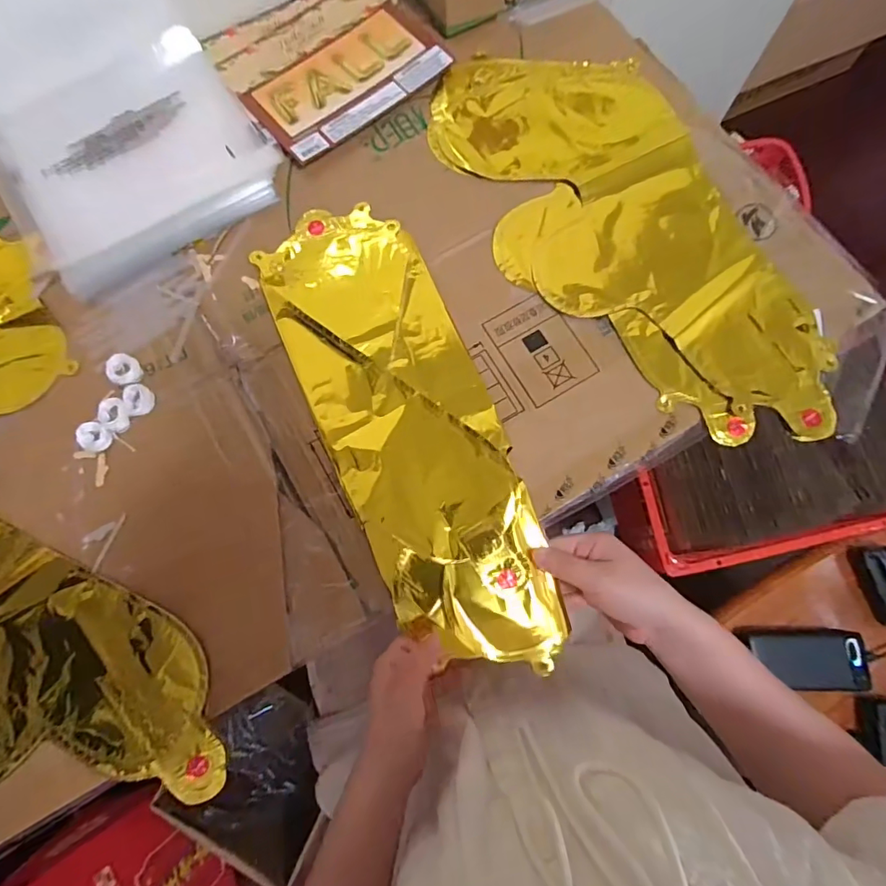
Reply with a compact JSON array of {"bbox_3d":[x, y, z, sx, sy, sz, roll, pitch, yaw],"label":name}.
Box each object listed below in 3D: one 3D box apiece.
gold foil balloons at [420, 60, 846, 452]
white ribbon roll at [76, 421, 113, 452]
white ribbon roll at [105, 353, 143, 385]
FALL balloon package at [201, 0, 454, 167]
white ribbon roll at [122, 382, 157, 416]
[{"bbox_3d":[0.164,-0.198,0.435,0.207,0.017,0.449,-31,78,-6],"label":"gold foil balloons"},{"bbox_3d":[-0.291,-0.006,0.403,0.026,0.005,0.024,0,76,2],"label":"white ribbon roll"},{"bbox_3d":[-0.275,-0.064,0.417,0.031,0.006,0.025,39,80,10],"label":"white ribbon roll"},{"bbox_3d":[-0.118,-0.397,0.491,0.199,0.011,0.196,-36,78,-7],"label":"FALL balloon package"},{"bbox_3d":[-0.258,-0.038,0.409,0.023,0.008,0.027,-31,78,-6],"label":"white ribbon roll"}]

